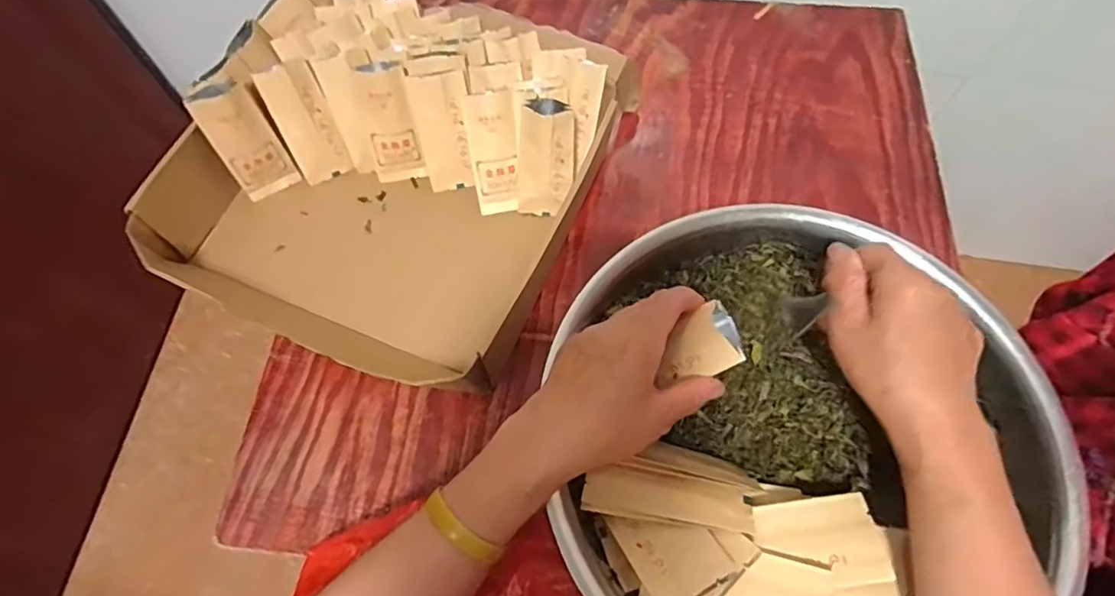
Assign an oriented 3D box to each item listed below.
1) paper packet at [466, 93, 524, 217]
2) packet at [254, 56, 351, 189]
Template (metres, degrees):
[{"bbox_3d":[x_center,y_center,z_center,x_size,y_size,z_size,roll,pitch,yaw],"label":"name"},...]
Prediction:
[{"bbox_3d":[-0.056,-0.130,0.525,0.047,0.108,0.015,3,28,1],"label":"paper packet"},{"bbox_3d":[-0.232,-0.160,0.534,0.050,0.105,0.009,-21,36,-9],"label":"packet"}]

